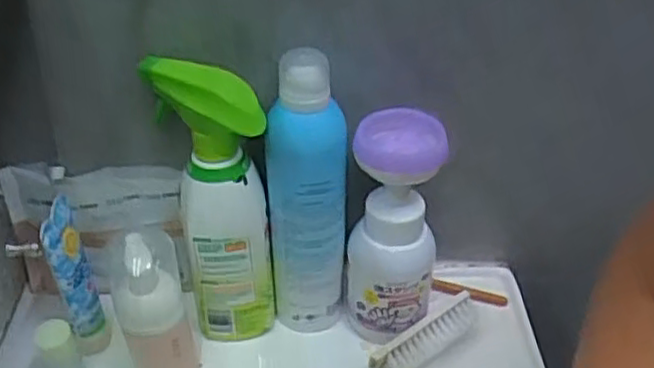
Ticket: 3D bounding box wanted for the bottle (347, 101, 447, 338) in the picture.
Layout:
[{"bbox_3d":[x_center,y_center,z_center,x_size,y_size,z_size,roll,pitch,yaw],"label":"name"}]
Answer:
[{"bbox_3d":[0.050,0.034,0.528,0.069,0.167,0.075,3,39,7],"label":"bottle"}]

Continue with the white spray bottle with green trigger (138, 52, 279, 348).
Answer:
[{"bbox_3d":[-0.080,0.015,0.523,0.068,0.225,0.067,-10,40,-9],"label":"white spray bottle with green trigger"}]

